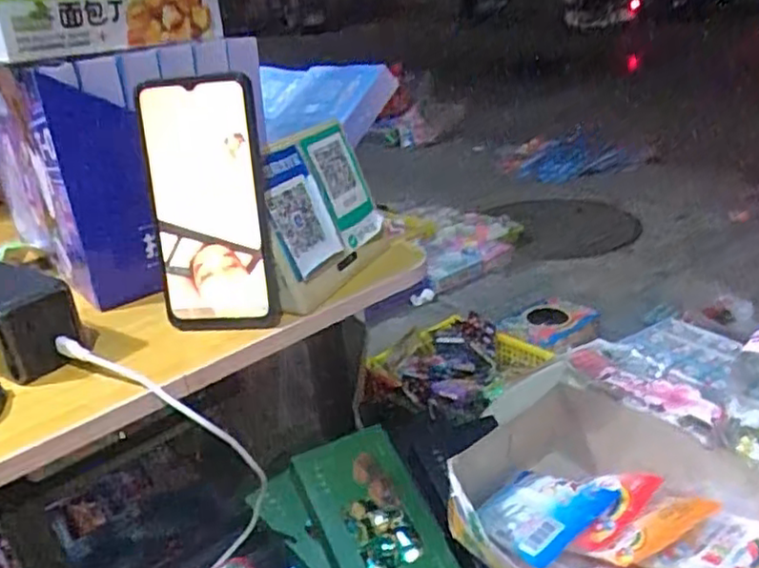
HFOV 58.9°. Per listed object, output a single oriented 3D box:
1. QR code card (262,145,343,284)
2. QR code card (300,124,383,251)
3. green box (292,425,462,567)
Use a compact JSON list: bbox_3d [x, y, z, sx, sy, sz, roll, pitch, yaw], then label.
[{"bbox_3d":[-0.058,-0.052,0.481,0.005,0.087,0.067,-12,22,31],"label":"QR code card"},{"bbox_3d":[-0.029,-0.076,0.535,0.009,0.094,0.058,-5,28,36],"label":"QR code card"},{"bbox_3d":[0.000,0.197,0.534,0.089,0.019,0.171,-23,55,-14],"label":"green box"}]

